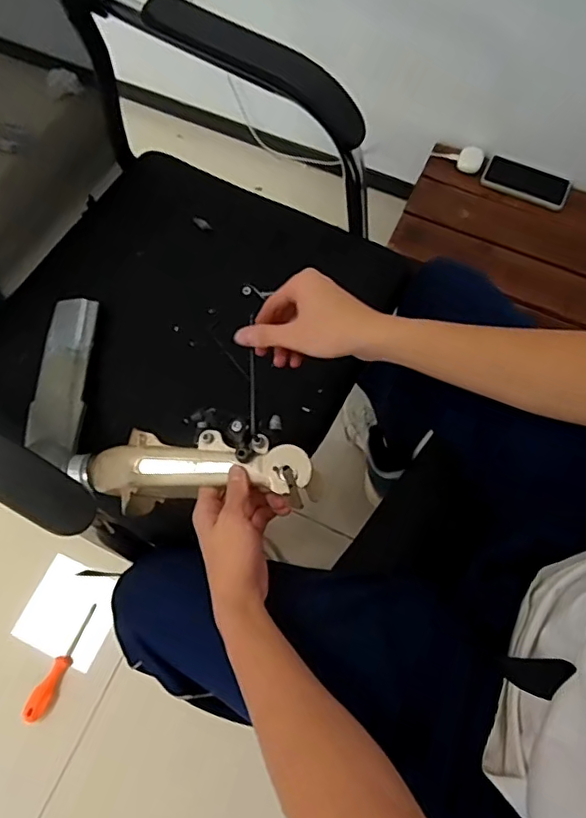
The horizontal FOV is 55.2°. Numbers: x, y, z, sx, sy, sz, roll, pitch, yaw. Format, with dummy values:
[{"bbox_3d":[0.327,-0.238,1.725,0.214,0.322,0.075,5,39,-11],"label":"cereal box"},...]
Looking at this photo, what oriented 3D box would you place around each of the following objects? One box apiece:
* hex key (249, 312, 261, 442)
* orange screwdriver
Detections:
[{"bbox_3d":[-0.038,-0.034,0.539,0.007,0.033,0.126,-1,78,-2],"label":"hex key"},{"bbox_3d":[-0.406,0.441,0.983,0.034,0.035,0.197,20,71,6],"label":"orange screwdriver"}]

